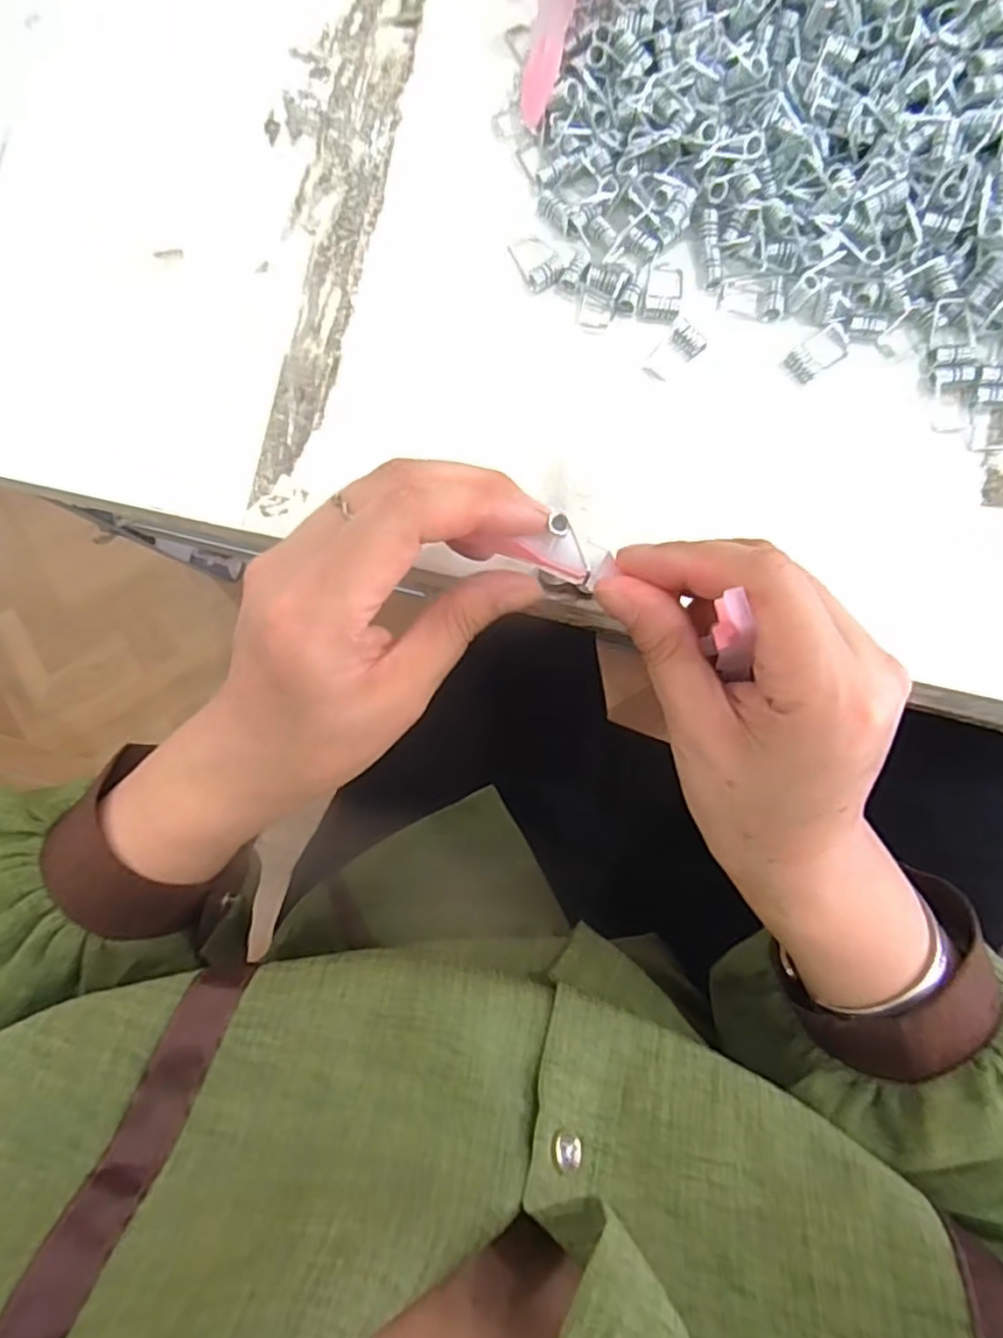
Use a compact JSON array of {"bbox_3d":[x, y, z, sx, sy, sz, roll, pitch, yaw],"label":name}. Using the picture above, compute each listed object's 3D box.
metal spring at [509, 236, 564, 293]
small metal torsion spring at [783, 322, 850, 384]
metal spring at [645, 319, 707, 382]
[{"bbox_3d":[0.014,-0.158,0.259,0.016,0.007,0.024,-25,84,0],"label":"metal spring"},{"bbox_3d":[0.118,-0.118,0.248,0.024,0.006,0.013,-38,84,-1],"label":"small metal torsion spring"},{"bbox_3d":[0.066,-0.119,0.252,0.013,0.004,0.023,42,88,6],"label":"metal spring"}]

